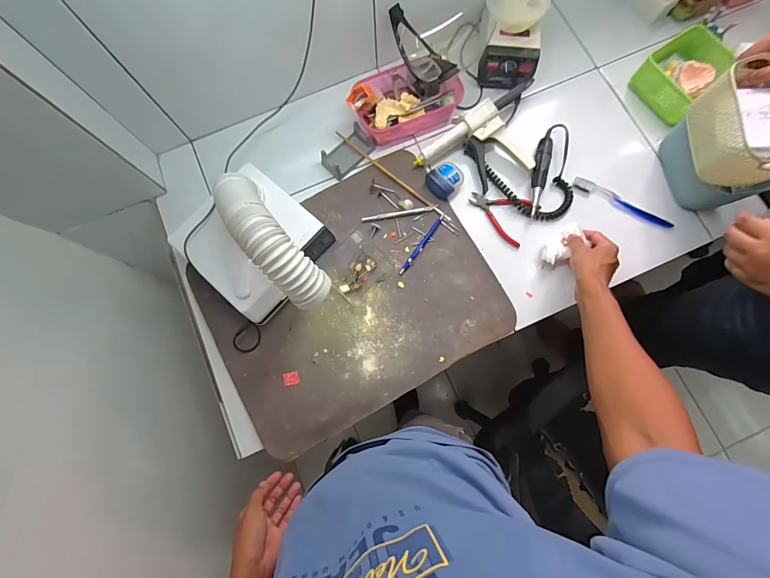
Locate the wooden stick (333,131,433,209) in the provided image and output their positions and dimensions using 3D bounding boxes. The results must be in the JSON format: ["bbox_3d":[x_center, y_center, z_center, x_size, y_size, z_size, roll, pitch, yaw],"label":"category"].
[{"bbox_3d":[-0.003,-0.225,0.659,0.231,0.011,0.007,39,82,9],"label":"wooden stick"}]

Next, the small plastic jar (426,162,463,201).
[{"bbox_3d":[0.111,-0.203,0.641,0.054,0.030,0.065,43,83,9],"label":"small plastic jar"}]

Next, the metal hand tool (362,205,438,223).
[{"bbox_3d":[0.027,-0.139,0.646,0.138,0.004,0.012,-11,78,-1],"label":"metal hand tool"}]

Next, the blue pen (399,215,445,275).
[{"bbox_3d":[0.067,-0.080,0.632,0.010,0.006,0.132,36,82,8],"label":"blue pen"}]

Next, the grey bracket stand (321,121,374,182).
[{"bbox_3d":[-0.069,-0.256,0.661,0.101,0.032,0.054,-43,81,-7],"label":"grey bracket stand"}]

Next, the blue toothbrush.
[{"bbox_3d":[0.435,-0.156,0.643,0.186,0.008,0.032,26,80,7],"label":"blue toothbrush"}]

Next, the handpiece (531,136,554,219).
[{"bbox_3d":[0.283,-0.209,0.647,0.028,0.022,0.157,15,79,5],"label":"handpiece"}]

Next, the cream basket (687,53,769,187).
[{"bbox_3d":[0.547,-0.232,0.524,0.110,0.074,0.159,2,78,2],"label":"cream basket"}]

